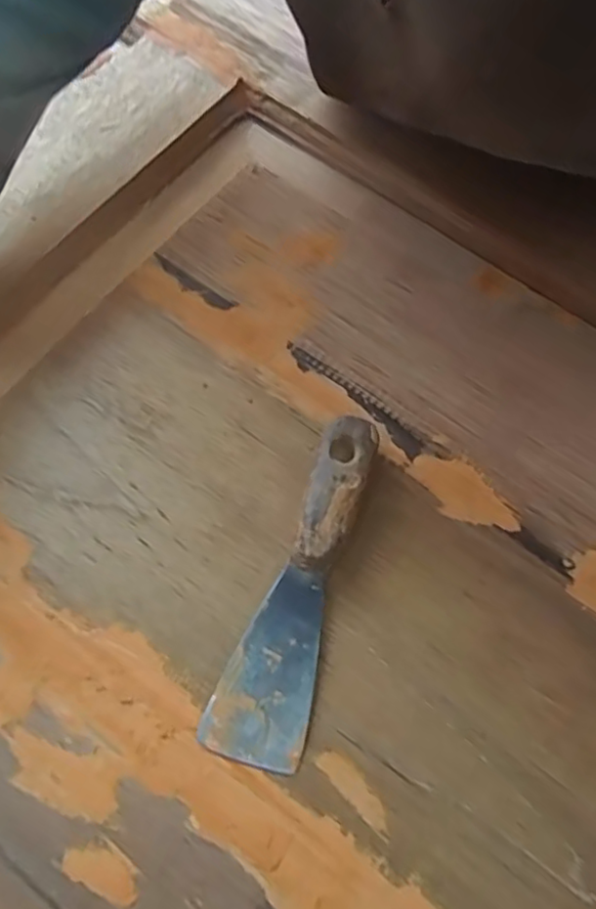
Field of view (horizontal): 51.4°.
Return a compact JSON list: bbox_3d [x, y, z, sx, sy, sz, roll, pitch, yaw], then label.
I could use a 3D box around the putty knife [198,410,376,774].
[{"bbox_3d":[0.002,0.060,0.290,0.042,0.023,0.161,19,71,6],"label":"putty knife"}]

